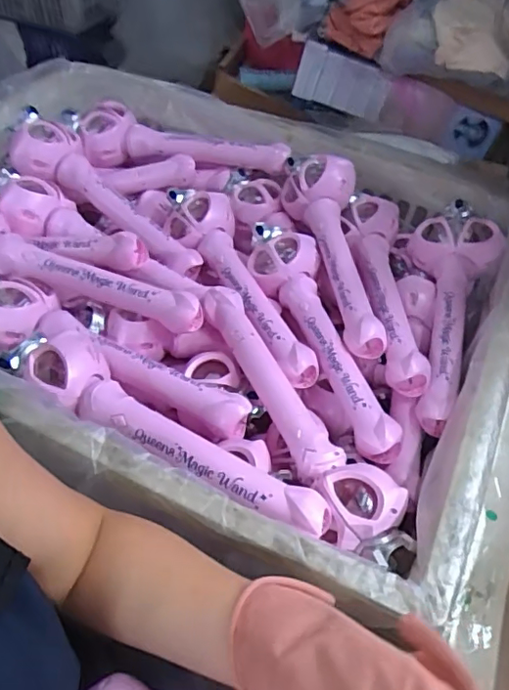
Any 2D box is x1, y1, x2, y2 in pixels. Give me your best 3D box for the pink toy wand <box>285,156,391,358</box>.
[{"bbox_3d":[0.103,-0.138,0.737,0.095,0.097,0.336,-1,49,-6],"label":"pink toy wand"}]

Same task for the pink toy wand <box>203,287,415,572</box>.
[{"bbox_3d":[0.044,0.064,0.581,0.080,0.043,0.357,-18,50,-19],"label":"pink toy wand"}]

